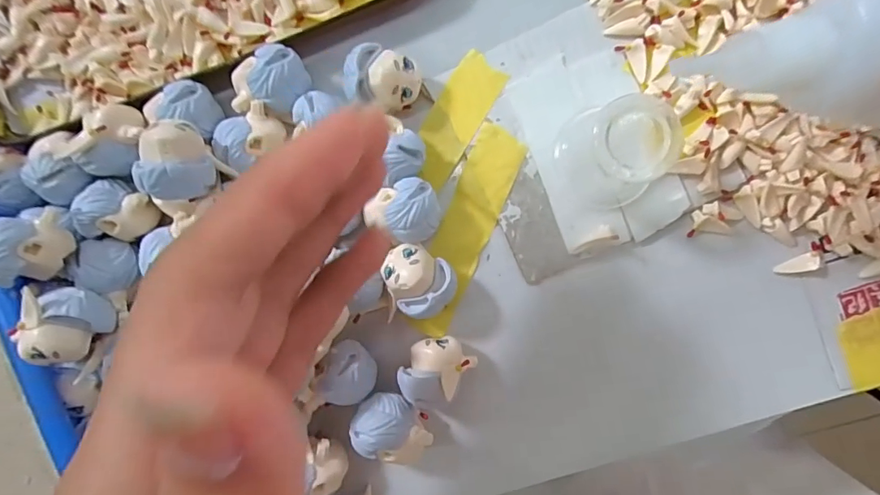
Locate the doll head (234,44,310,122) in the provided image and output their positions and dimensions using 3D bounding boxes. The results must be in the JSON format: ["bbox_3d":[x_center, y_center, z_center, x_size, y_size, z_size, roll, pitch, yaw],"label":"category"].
[{"bbox_3d":[-0.063,-0.061,0.175,0.027,0.019,0.026,0,90,4],"label":"doll head"}]

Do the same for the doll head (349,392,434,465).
[{"bbox_3d":[-0.017,0.065,0.176,0.028,0.022,0.022,21,92,3],"label":"doll head"}]

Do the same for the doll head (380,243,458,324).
[{"bbox_3d":[-0.007,0.012,0.175,0.025,0.023,0.026,-11,90,4],"label":"doll head"}]

